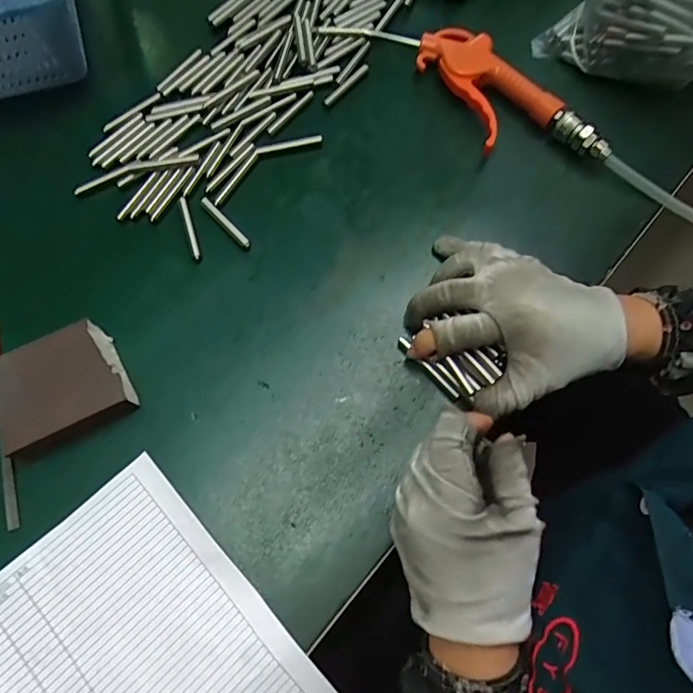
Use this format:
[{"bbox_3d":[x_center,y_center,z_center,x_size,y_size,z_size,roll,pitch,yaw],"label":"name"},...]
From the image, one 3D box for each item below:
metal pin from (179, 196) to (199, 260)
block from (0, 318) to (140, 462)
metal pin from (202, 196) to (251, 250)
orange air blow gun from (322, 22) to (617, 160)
[{"bbox_3d":[-0.125,-0.095,0.377,0.006,0.004,0.058,-18,73,-5],"label":"metal pin"},{"bbox_3d":[-0.197,0.028,0.326,0.079,0.026,0.068,-27,71,-9],"label":"block"},{"bbox_3d":[-0.097,-0.100,0.378,0.009,0.005,0.059,-42,74,-13],"label":"metal pin"},{"bbox_3d":[0.101,-0.235,0.411,0.076,0.022,0.264,-42,76,-12],"label":"orange air blow gun"}]

